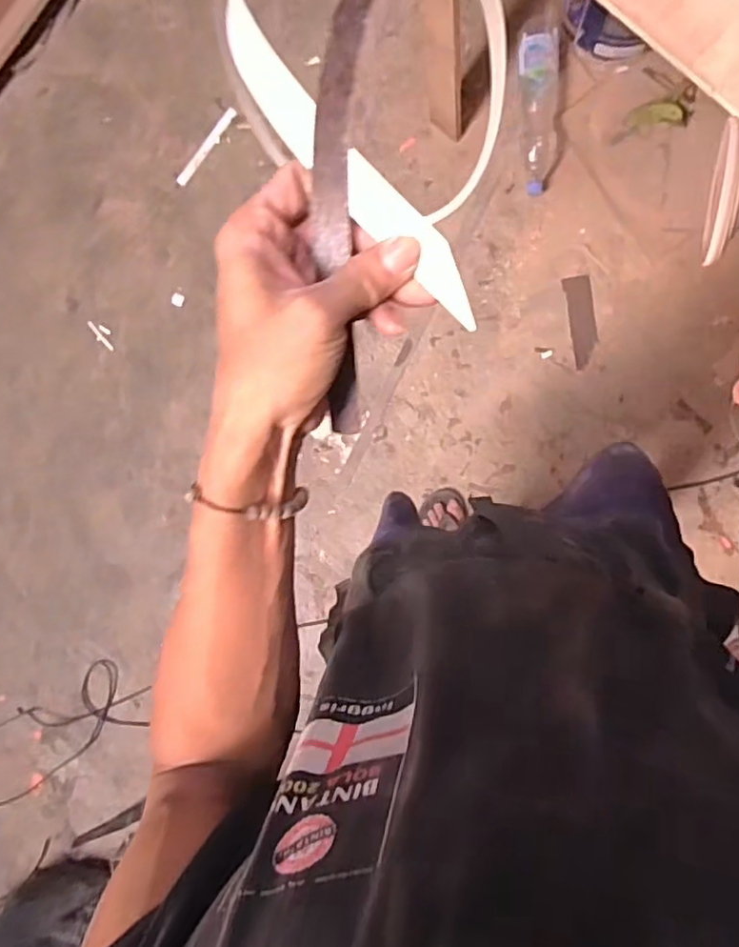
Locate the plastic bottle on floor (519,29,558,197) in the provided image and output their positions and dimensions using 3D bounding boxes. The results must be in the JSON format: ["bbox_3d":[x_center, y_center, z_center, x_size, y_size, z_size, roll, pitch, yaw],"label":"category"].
[{"bbox_3d":[0.370,-0.768,1.350,0.087,0.074,0.309,-4,92,8],"label":"plastic bottle on floor"}]

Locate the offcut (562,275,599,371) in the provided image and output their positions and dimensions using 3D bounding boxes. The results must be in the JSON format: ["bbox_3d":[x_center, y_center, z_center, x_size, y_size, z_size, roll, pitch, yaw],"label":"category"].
[{"bbox_3d":[0.471,-0.336,1.392,0.057,0.006,0.197,-10,91,17],"label":"offcut"}]

